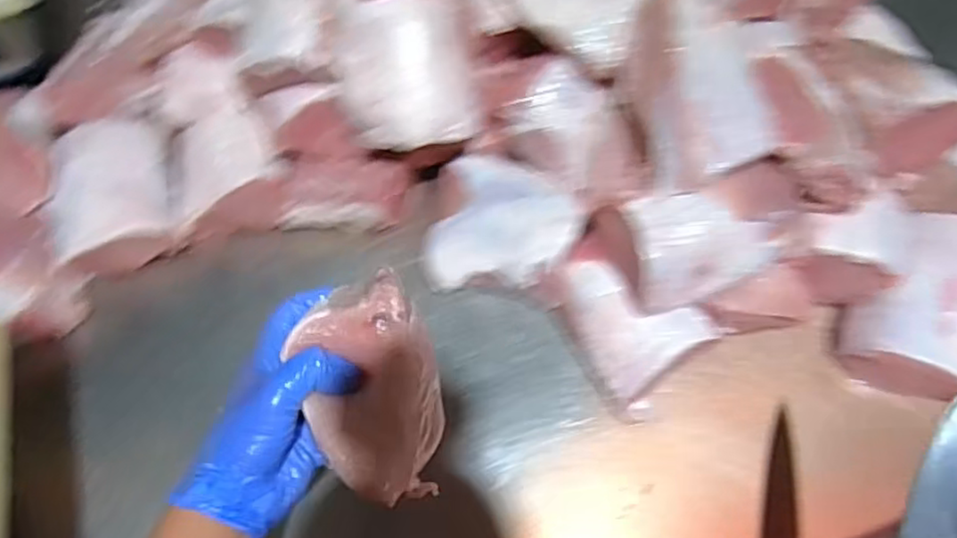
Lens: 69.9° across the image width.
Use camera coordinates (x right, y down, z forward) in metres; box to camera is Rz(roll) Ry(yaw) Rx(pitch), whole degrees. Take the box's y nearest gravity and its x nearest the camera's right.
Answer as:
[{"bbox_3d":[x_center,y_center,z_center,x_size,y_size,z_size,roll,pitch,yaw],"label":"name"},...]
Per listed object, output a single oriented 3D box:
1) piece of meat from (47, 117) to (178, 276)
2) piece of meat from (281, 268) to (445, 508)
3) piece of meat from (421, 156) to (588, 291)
[{"bbox_3d":[-0.392,-0.085,0.737,0.126,0.047,0.180,-19,62,-7],"label":"piece of meat"},{"bbox_3d":[-0.066,0.078,0.414,0.090,0.061,0.133,-19,85,-7],"label":"piece of meat"},{"bbox_3d":[0.026,-0.046,0.675,0.142,0.036,0.135,7,62,7],"label":"piece of meat"}]

